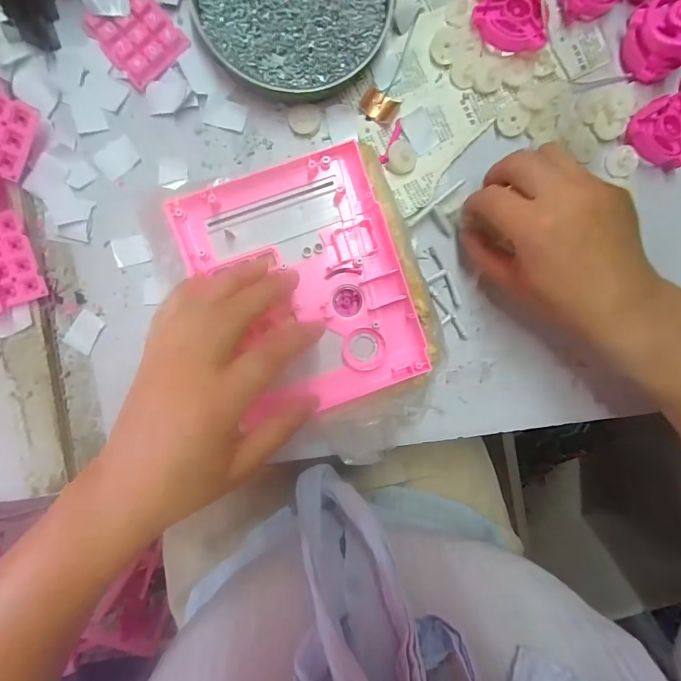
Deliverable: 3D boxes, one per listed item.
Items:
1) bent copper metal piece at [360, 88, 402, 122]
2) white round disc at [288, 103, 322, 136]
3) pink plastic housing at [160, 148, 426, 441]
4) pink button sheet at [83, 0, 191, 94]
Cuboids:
[{"bbox_3d":[0.029,-0.174,0.299,0.026,0.004,0.021,23,94,-6],"label":"bent copper metal piece"},{"bbox_3d":[-0.026,-0.165,0.300,0.023,0.004,0.021,0,96,-4],"label":"white round disc"},{"bbox_3d":[-0.024,-0.034,0.277,0.131,0.020,0.163,-19,97,-2],"label":"pink plastic housing"},{"bbox_3d":[-0.142,-0.213,0.280,0.049,0.005,0.056,-41,97,0],"label":"pink button sheet"}]

